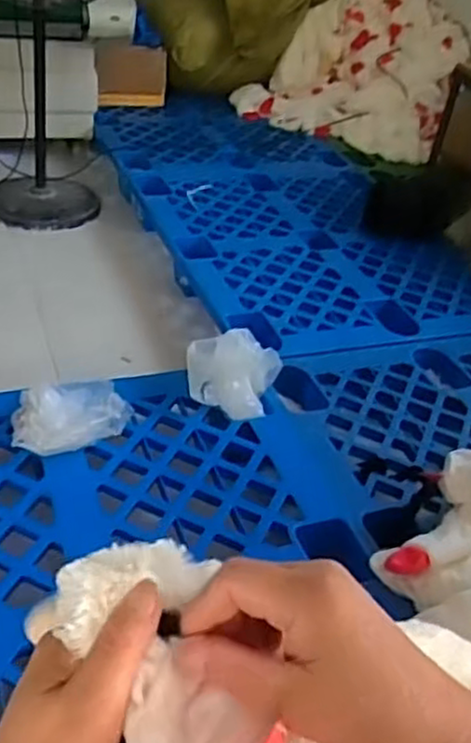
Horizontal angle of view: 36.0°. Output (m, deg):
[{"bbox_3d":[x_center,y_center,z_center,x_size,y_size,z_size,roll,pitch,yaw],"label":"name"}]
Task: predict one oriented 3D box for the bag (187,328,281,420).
[{"bbox_3d":[-0.004,0.003,1.602,0.210,0.156,0.161,6,36,-2],"label":"bag"}]

